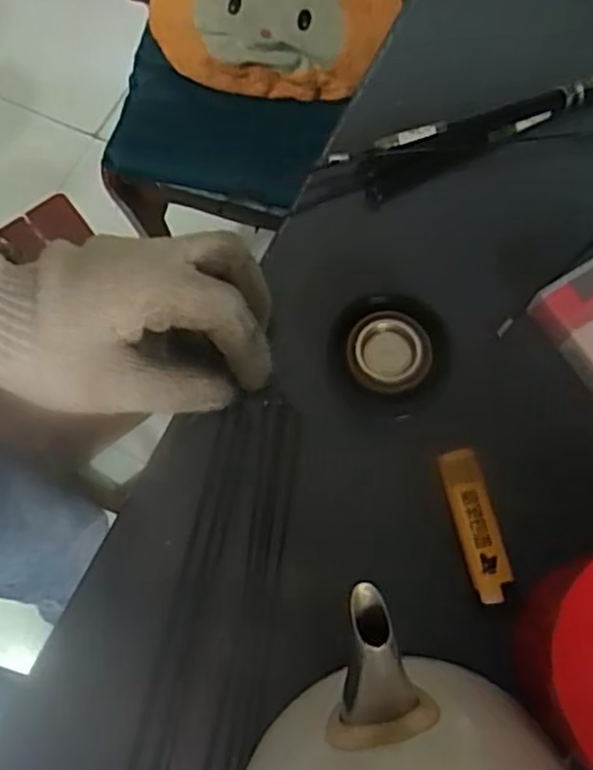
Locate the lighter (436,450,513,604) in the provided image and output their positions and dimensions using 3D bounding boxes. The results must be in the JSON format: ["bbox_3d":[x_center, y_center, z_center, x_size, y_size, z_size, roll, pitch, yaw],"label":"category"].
[{"bbox_3d":[0.089,0.069,0.343,0.021,0.008,0.073,-12,72,-2],"label":"lighter"}]

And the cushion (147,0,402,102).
[{"bbox_3d":[-0.032,-0.533,0.965,0.365,0.070,0.243,11,112,15],"label":"cushion"}]

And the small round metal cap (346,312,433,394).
[{"bbox_3d":[0.048,-0.016,0.361,0.042,0.008,0.042,6,73,4],"label":"small round metal cap"}]

